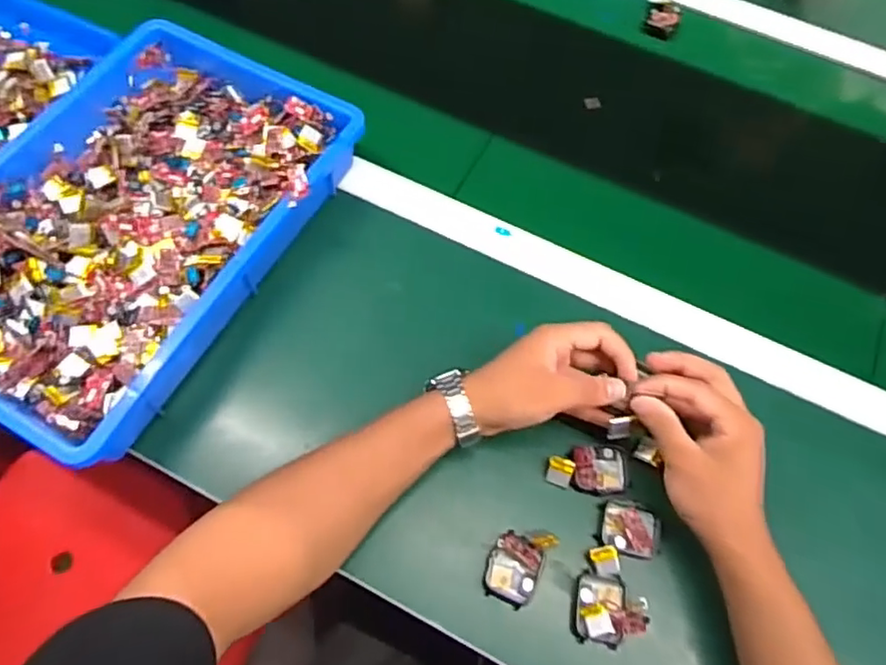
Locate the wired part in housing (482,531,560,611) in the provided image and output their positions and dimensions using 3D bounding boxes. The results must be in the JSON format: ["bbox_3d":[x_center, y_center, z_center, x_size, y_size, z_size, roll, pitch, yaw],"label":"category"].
[{"bbox_3d":[0.055,0.170,0.449,0.040,0.021,0.053,22,66,8],"label":"wired part in housing"}]

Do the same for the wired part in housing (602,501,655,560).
[{"bbox_3d":[0.142,0.150,0.465,0.039,0.008,0.034,16,65,5],"label":"wired part in housing"}]

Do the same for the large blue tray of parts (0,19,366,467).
[{"bbox_3d":[-0.261,-0.097,0.521,0.237,0.050,0.365,28,67,10],"label":"large blue tray of parts"}]

